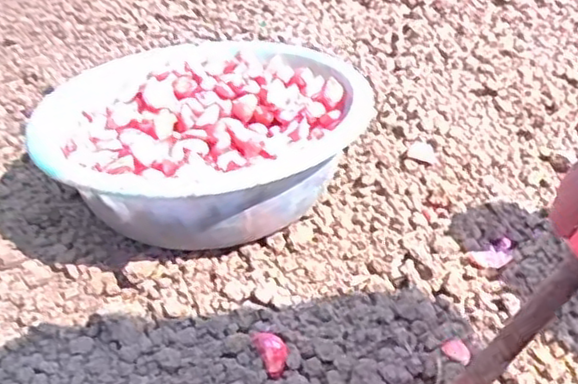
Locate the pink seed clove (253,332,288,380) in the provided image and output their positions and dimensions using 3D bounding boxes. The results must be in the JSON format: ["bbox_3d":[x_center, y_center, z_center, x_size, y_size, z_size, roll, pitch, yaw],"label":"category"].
[{"bbox_3d":[-0.013,0.121,0.535,0.019,0.014,0.038,-17,37,-16],"label":"pink seed clove"}]

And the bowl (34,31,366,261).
[{"bbox_3d":[-0.078,-0.046,0.704,0.295,0.116,0.314,-4,35,3],"label":"bowl"}]

